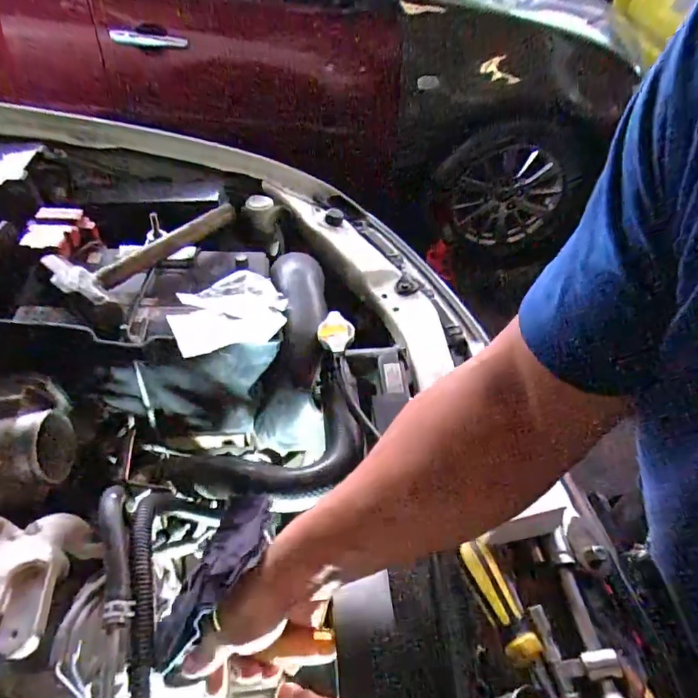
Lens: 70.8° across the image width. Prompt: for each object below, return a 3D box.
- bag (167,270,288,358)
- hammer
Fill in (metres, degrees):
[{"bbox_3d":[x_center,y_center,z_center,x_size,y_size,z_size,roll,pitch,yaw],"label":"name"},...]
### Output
[{"bbox_3d":[-0.141,-0.043,0.575,0.128,0.020,0.109,-20,53,-20],"label":"bag"},{"bbox_3d":[-0.264,-0.138,0.642,0.106,0.040,0.253,25,52,17],"label":"hammer"}]

